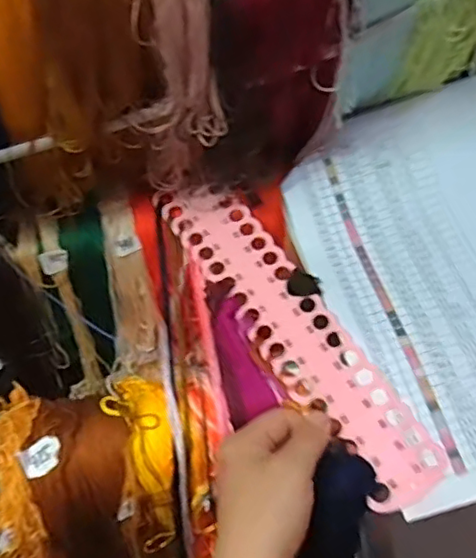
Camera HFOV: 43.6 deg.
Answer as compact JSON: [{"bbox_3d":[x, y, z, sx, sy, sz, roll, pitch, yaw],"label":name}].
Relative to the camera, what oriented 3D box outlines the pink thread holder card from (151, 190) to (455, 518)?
[{"bbox_3d":[0.035,0.030,0.417,0.056,0.005,0.273,-31,63,-12],"label":"pink thread holder card"}]

